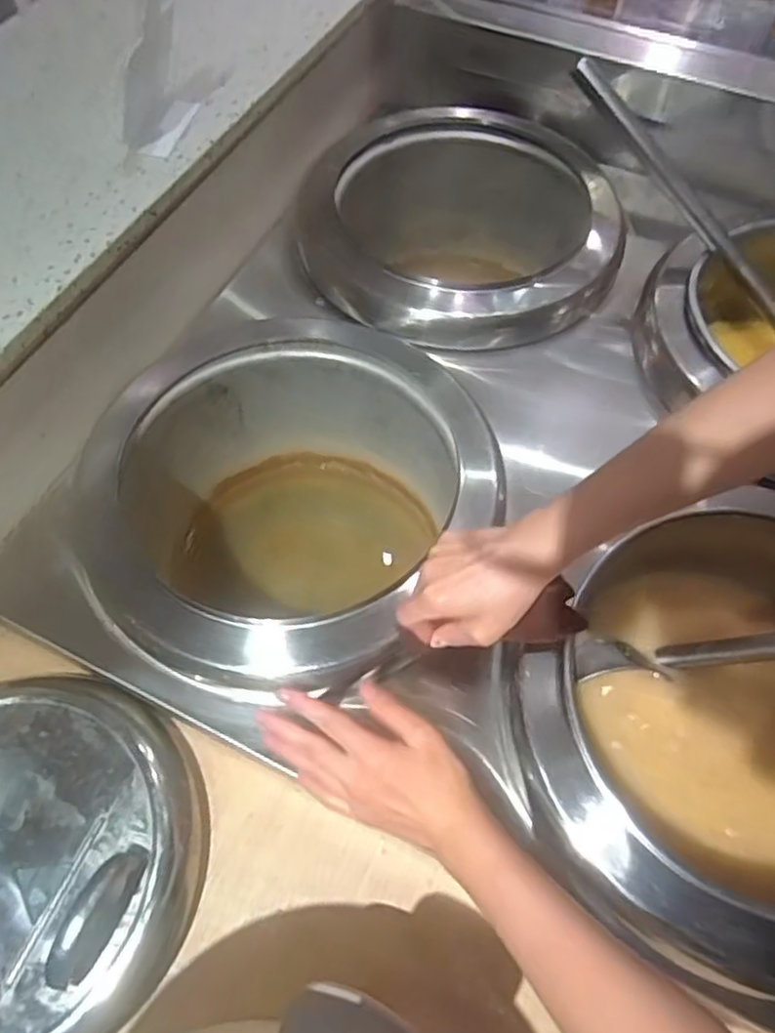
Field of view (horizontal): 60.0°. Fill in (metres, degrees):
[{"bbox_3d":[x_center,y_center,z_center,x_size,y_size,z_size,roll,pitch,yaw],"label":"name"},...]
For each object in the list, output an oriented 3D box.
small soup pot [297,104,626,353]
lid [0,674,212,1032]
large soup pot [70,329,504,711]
[{"bbox_3d":[0.085,-0.287,0.817,0.328,0.230,0.329,1,61,-1],"label":"small soup pot"},{"bbox_3d":[-0.268,0.239,0.466,0.247,0.059,0.258,1,61,-1],"label":"lid"},{"bbox_3d":[-0.082,0.010,0.657,0.295,0.218,0.365,27,64,13],"label":"large soup pot"}]

